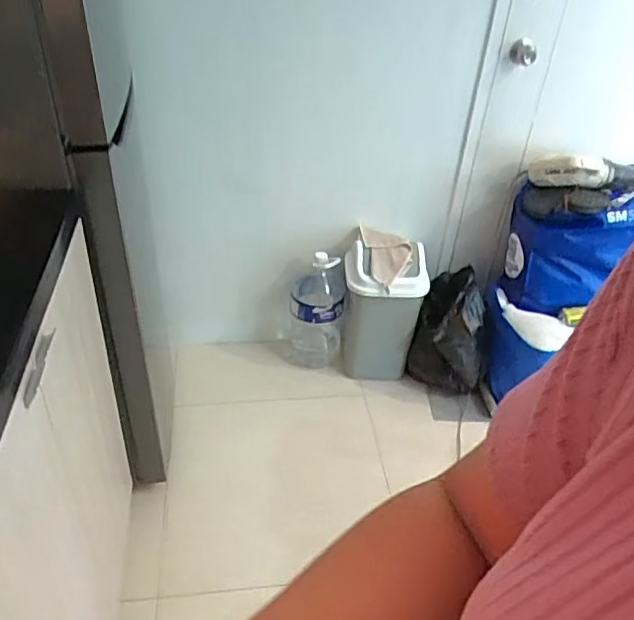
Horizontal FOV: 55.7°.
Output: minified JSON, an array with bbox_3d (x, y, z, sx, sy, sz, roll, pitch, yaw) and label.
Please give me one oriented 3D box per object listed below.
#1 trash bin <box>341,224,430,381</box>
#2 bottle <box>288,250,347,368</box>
[{"bbox_3d":[0.189,-0.013,1.784,0.226,0.414,0.209,4,37,0],"label":"trash bin"},{"bbox_3d":[-0.002,-0.004,1.831,0.159,0.352,0.164,3,37,-2],"label":"bottle"}]

